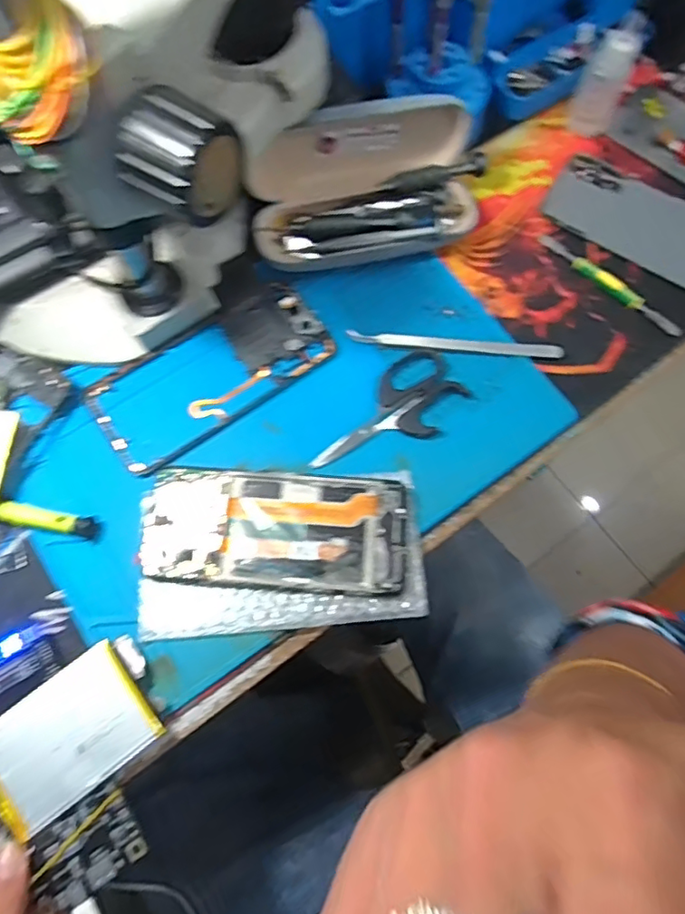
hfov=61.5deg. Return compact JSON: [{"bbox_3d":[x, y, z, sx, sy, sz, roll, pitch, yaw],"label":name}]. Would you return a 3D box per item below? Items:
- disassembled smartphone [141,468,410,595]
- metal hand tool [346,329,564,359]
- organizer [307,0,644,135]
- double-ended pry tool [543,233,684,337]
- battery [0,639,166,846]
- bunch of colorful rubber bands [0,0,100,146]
[{"bbox_3d":[-0.041,0.045,0.358,0.160,0.013,0.071,2,70,1],"label":"disassembled smartphone"},{"bbox_3d":[0.080,-0.080,0.410,0.150,0.008,0.010,4,70,2],"label":"metal hand tool"},{"bbox_3d":[0.120,-0.355,0.420,0.246,0.153,0.158,-36,74,-12],"label":"organizer"},{"bbox_3d":[0.197,-0.128,0.426,0.121,0.009,0.012,41,75,14],"label":"double-ended pry tool"},{"bbox_3d":[-0.153,0.155,0.317,0.091,0.006,0.060,-37,83,-8],"label":"battery"},{"bbox_3d":[-0.128,-0.160,0.235,0.054,0.040,0.043,-30,75,-10],"label":"bunch of colorful rubber bands"}]

